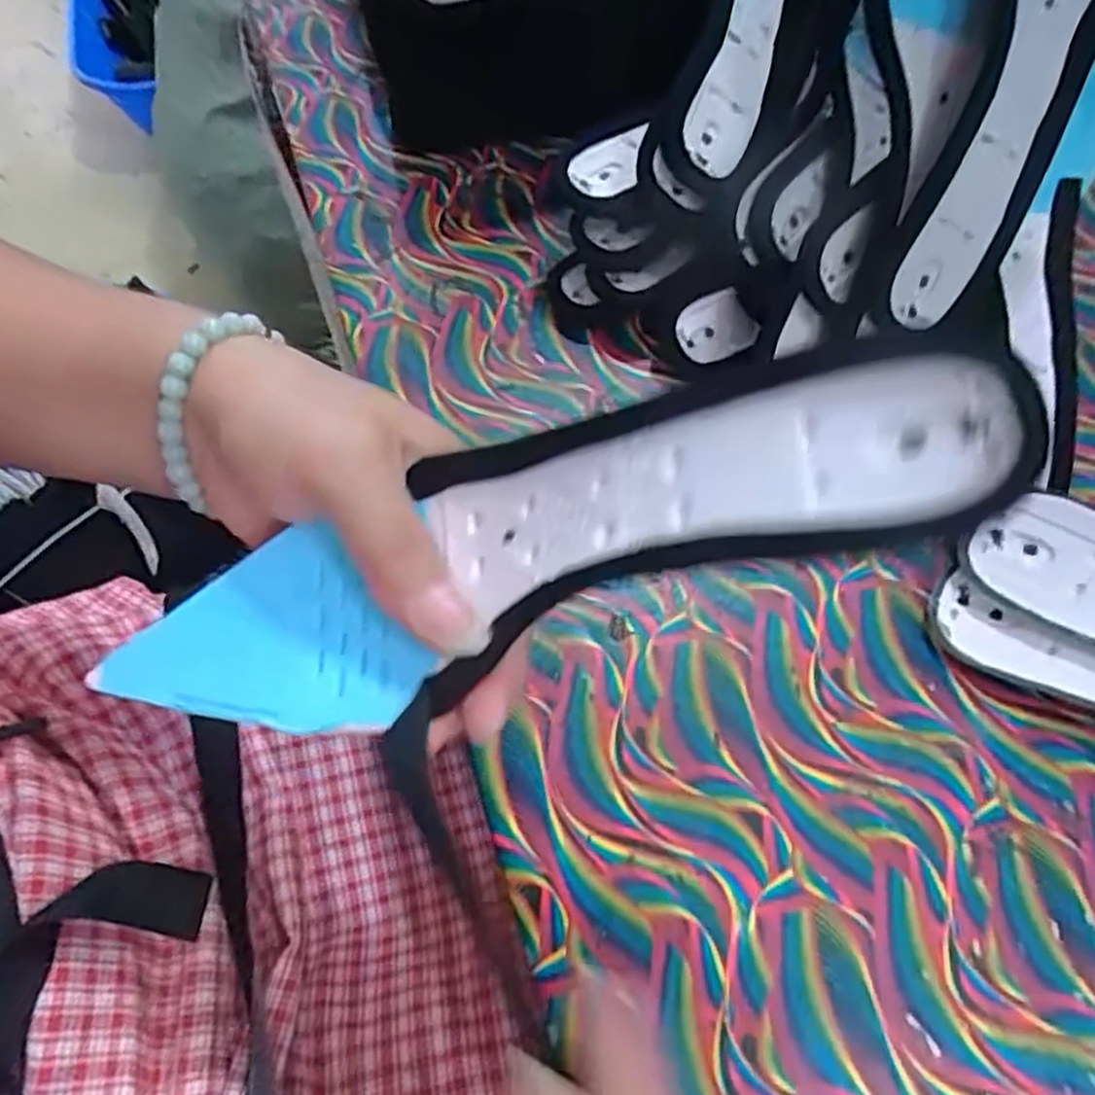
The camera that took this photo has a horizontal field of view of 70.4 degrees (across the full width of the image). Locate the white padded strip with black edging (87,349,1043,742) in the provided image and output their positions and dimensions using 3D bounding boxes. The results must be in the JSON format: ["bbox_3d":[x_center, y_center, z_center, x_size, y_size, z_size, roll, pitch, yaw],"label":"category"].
[{"bbox_3d":[-0.009,0.000,0.202,0.231,0.034,0.060,-18,58,20],"label":"white padded strip with black edging"}]

